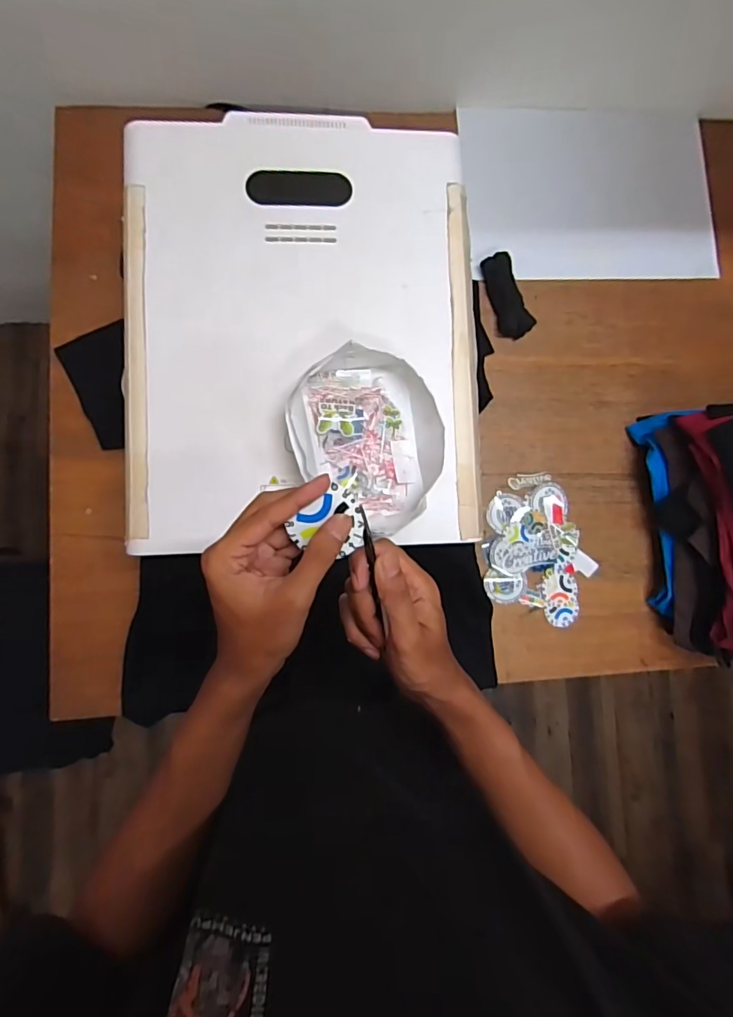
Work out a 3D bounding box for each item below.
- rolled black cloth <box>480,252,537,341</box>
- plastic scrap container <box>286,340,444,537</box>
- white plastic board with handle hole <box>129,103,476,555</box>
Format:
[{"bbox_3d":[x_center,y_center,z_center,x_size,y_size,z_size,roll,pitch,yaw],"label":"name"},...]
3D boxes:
[{"bbox_3d":[0.215,-0.324,0.773,0.045,0.027,0.125,-19,87,-7],"label":"rolled black cloth"},{"bbox_3d":[0.001,-0.072,0.552,0.164,0.054,0.190,2,85,-6],"label":"plastic scrap container"},{"bbox_3d":[-0.070,-0.209,0.580,0.399,0.024,0.495,-2,85,-6],"label":"white plastic board with handle hole"}]

